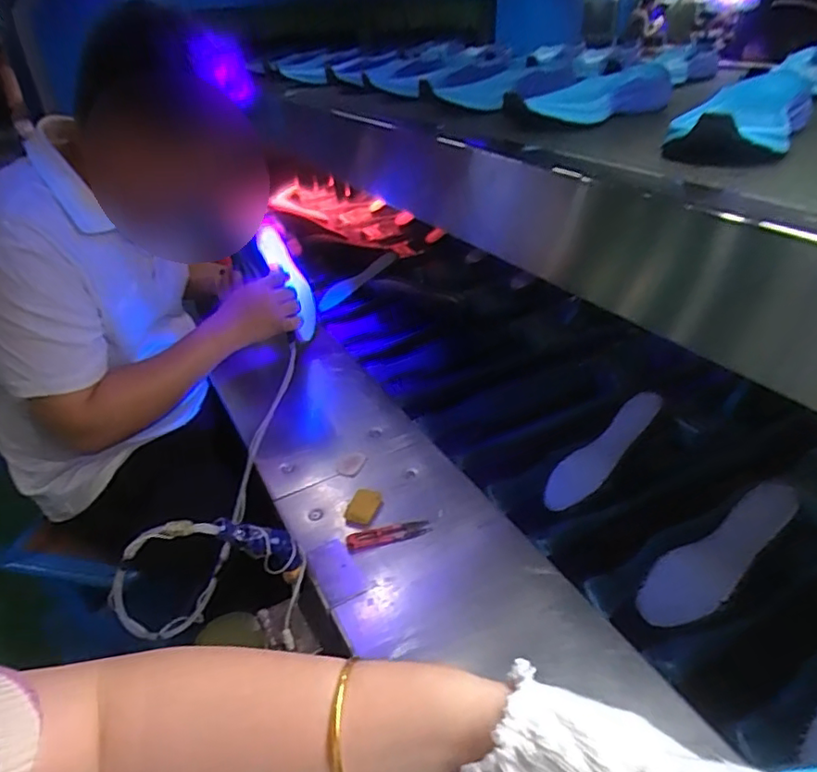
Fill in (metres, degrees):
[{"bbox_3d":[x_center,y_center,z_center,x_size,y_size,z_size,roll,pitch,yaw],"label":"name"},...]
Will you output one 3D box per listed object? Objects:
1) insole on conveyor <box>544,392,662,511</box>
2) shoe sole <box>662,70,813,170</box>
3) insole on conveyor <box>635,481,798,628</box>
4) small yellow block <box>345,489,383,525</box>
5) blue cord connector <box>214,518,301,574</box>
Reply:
[{"bbox_3d":[0.270,0.091,0.812,0.212,0.022,0.055,-44,42,-4],"label":"insole on conveyor"},{"bbox_3d":[0.294,-0.234,0.512,0.096,0.050,0.218,21,39,27],"label":"shoe sole"},{"bbox_3d":[0.346,0.187,0.643,0.212,0.020,0.069,-38,43,2],"label":"insole on conveyor"},{"bbox_3d":[-0.056,0.152,0.733,0.033,0.015,0.049,11,33,17],"label":"small yellow block"},{"bbox_3d":[-0.149,0.168,0.614,0.041,0.121,0.031,-48,48,-10],"label":"blue cord connector"}]

